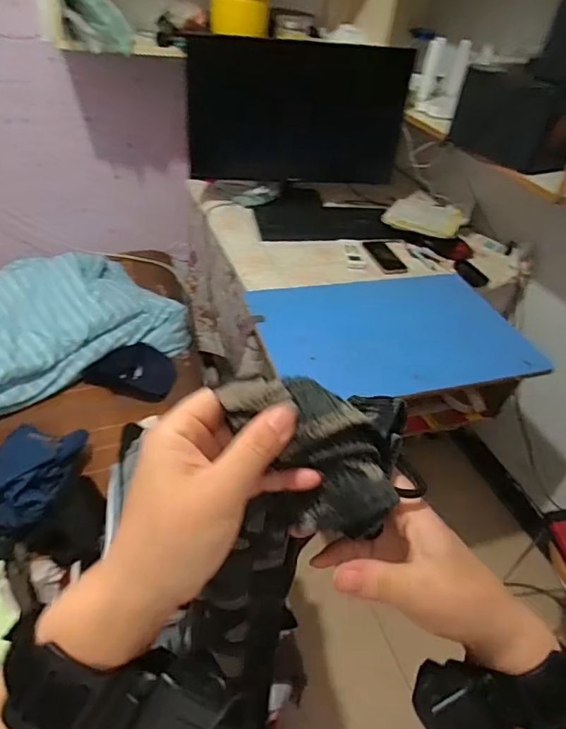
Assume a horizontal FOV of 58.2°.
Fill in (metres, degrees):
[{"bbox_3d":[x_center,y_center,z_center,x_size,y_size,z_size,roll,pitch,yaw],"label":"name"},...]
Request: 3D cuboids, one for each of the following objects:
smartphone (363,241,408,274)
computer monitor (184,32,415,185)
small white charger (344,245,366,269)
[{"bbox_3d":[0.293,-0.306,1.462,0.083,0.012,0.164,-8,48,-16],"label":"smartphone"},{"bbox_3d":[0.038,-0.736,1.521,0.639,0.376,0.091,1,41,-8],"label":"computer monitor"},{"bbox_3d":[0.204,-0.301,1.424,0.057,0.014,0.128,4,40,-5],"label":"small white charger"}]

